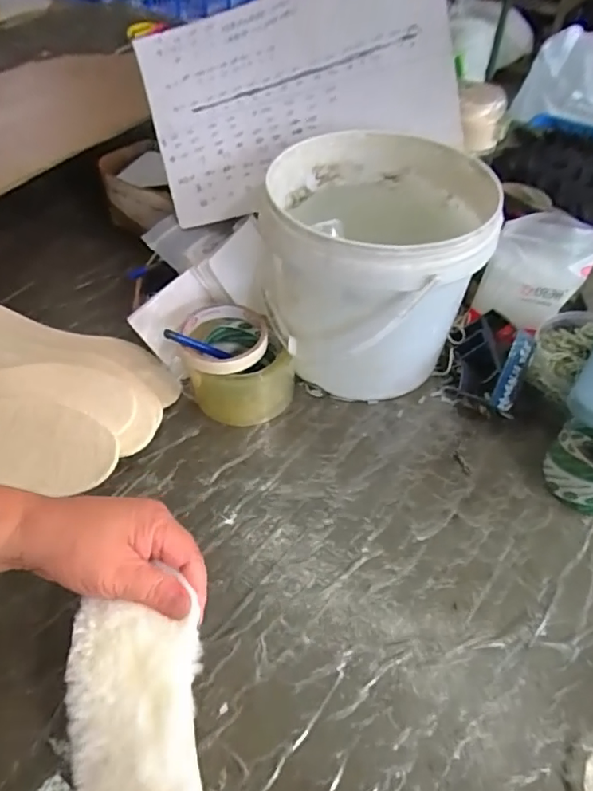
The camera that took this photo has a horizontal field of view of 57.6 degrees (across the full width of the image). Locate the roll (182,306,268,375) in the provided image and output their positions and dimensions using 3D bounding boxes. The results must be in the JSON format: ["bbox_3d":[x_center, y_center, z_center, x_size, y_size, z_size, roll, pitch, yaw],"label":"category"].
[{"bbox_3d":[-0.070,-0.057,0.527,0.082,0.018,0.088,0,50,0],"label":"roll"}]

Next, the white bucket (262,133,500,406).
[{"bbox_3d":[0.071,-0.115,0.546,0.211,0.198,0.223,3,48,1],"label":"white bucket"}]

